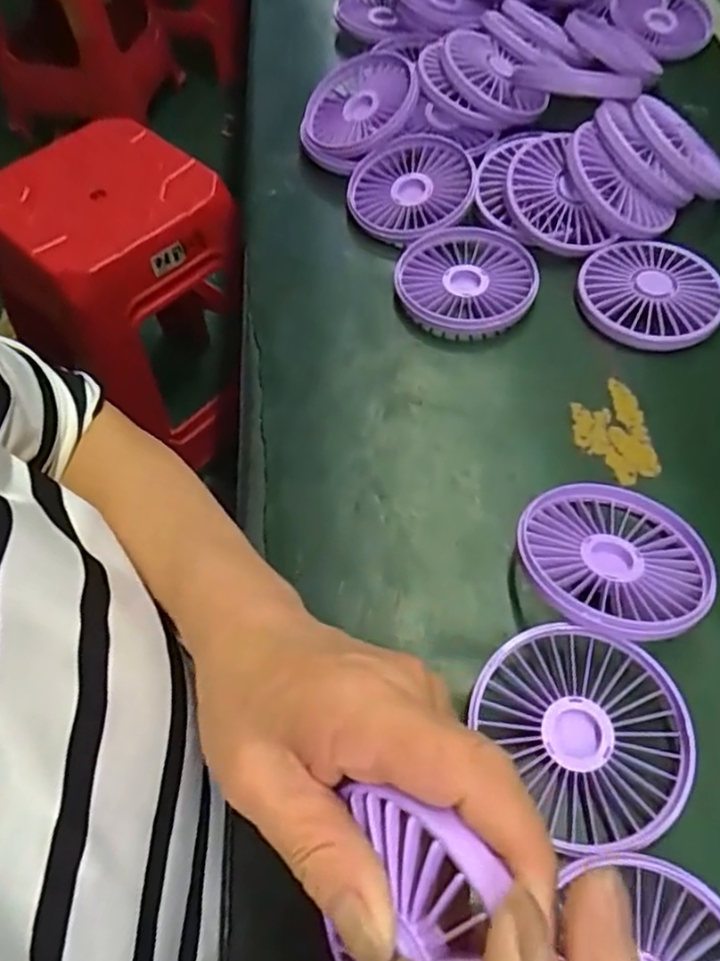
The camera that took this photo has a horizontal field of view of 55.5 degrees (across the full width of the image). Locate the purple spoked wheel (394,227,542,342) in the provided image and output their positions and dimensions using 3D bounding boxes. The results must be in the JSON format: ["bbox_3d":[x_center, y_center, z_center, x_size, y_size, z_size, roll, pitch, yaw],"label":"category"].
[{"bbox_3d":[0.067,-0.129,0.443,0.086,0.018,0.085,-1,57,1],"label":"purple spoked wheel"}]

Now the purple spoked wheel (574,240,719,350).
[{"bbox_3d":[0.182,-0.121,0.430,0.085,0.017,0.086,-1,57,1],"label":"purple spoked wheel"}]

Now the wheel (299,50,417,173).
[{"bbox_3d":[-0.002,-0.274,0.509,0.086,0.024,0.093,-7,72,22],"label":"wheel"}]

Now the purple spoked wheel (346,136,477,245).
[{"bbox_3d":[0.037,-0.202,0.479,0.083,0.017,0.085,6,69,10],"label":"purple spoked wheel"}]

